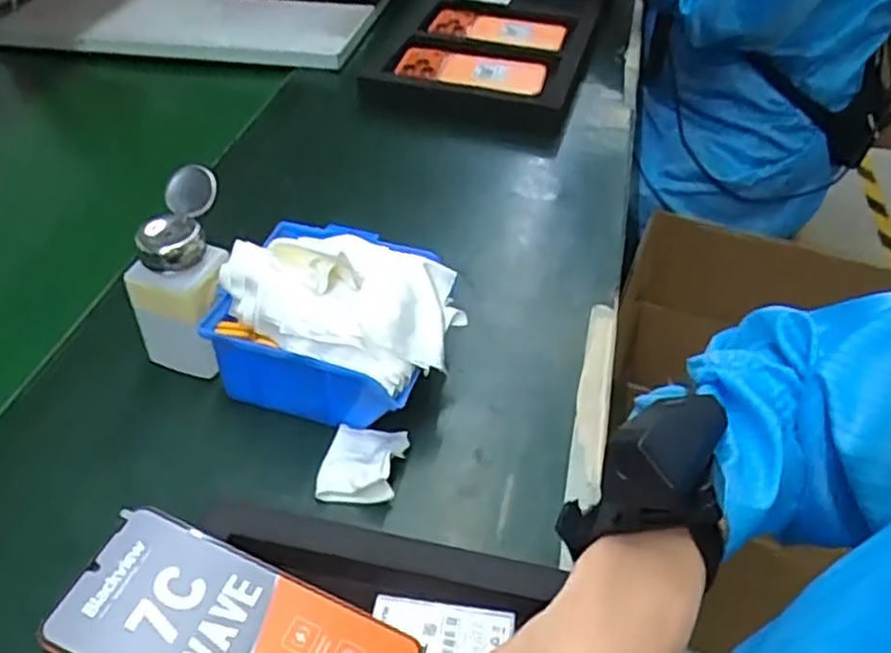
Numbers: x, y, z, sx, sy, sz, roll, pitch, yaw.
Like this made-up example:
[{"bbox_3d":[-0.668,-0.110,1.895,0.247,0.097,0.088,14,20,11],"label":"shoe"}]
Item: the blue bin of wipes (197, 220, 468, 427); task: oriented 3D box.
[{"bbox_3d":[-0.066,-0.010,0.484,0.141,0.111,0.117,11,44,13],"label":"blue bin of wipes"}]

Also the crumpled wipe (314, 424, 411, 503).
[{"bbox_3d":[-0.051,0.079,0.450,0.047,0.031,0.056,7,43,9],"label":"crumpled wipe"}]

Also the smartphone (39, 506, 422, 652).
[{"bbox_3d":[-0.095,0.146,0.340,0.158,0.006,0.074,24,46,5],"label":"smartphone"}]

